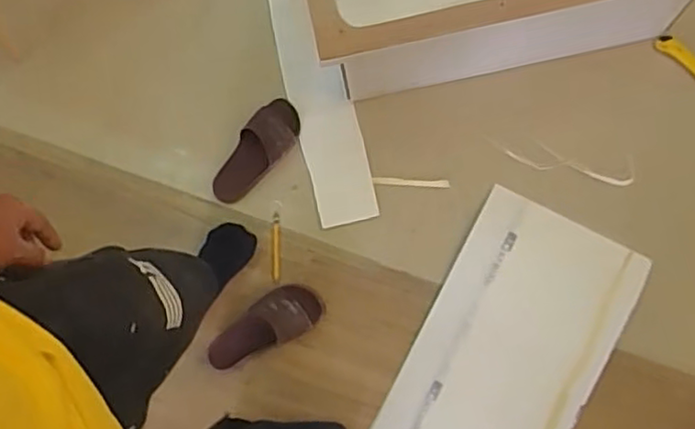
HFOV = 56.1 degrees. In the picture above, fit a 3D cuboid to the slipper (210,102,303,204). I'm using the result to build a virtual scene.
[{"bbox_3d":[-0.181,-0.129,1.331,0.107,0.059,0.241,32,82,11],"label":"slipper"}]

